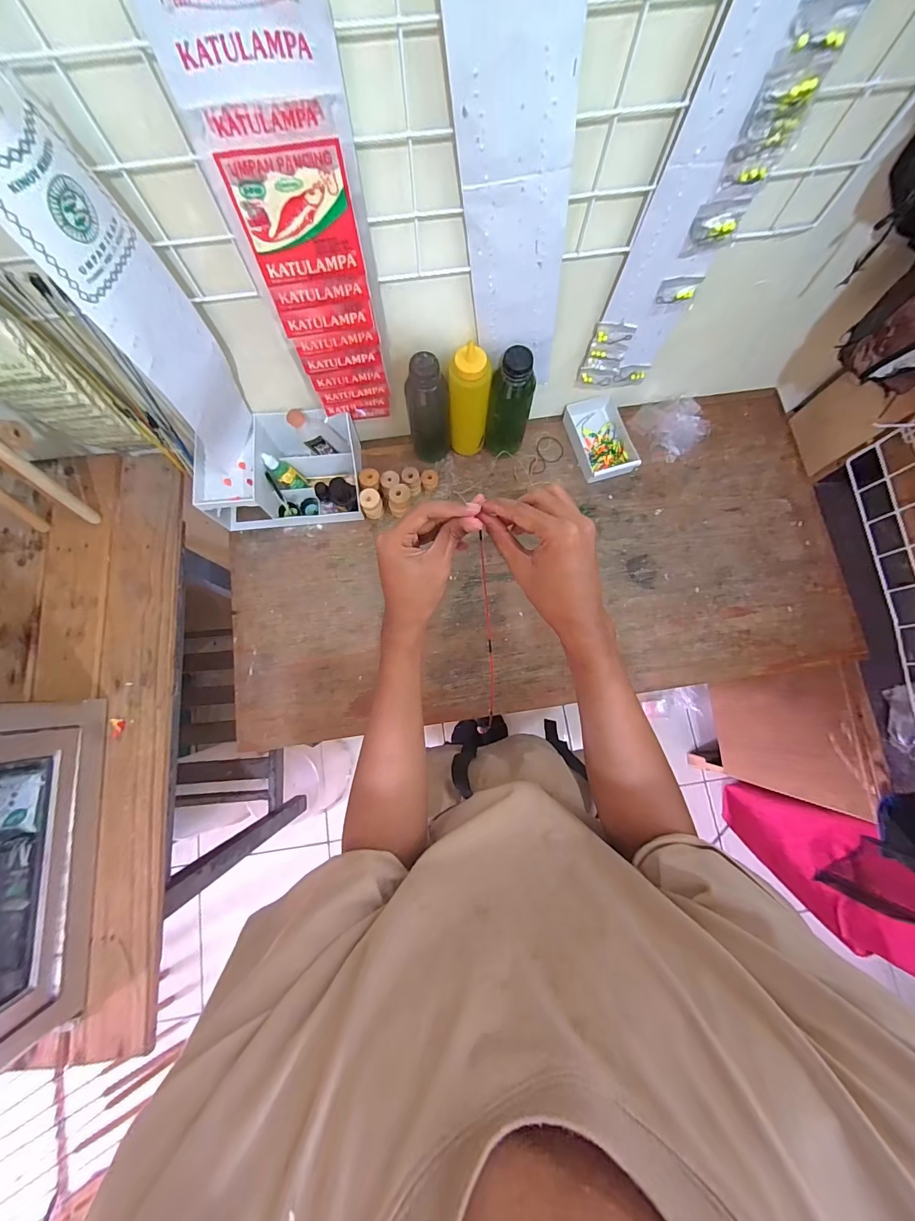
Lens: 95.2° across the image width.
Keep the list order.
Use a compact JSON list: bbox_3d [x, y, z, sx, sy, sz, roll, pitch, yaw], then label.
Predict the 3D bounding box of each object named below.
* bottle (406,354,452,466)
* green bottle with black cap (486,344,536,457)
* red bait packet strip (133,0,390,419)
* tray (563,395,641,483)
[{"bbox_3d":[-0.042,-0.296,0.636,0.061,0.187,0.056,-1,79,0],"label":"bottle"},{"bbox_3d":[0.081,-0.309,0.634,0.061,0.180,0.052,14,79,2],"label":"green bottle with black cap"},{"bbox_3d":[-0.145,-0.341,0.448,0.119,0.388,0.035,-1,79,0],"label":"red bait packet strip"},{"bbox_3d":[0.248,-0.296,0.722,0.091,0.031,0.147,-16,79,-3],"label":"tray"}]

